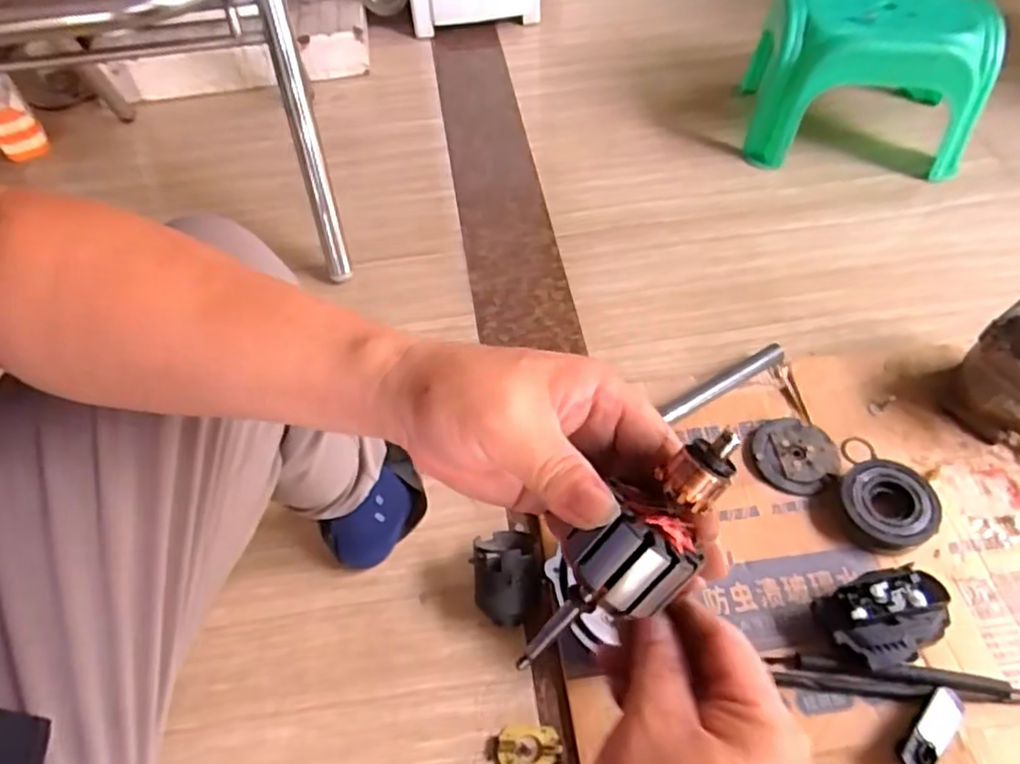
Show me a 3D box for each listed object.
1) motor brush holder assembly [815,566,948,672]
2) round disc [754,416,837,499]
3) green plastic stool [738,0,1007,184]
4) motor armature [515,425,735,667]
[{"bbox_3d":[0.383,0.245,0.704,0.116,0.074,0.087,-19,55,-11],"label":"motor brush holder assembly"},{"bbox_3d":[0.353,0.087,0.844,0.107,0.014,0.093,-34,59,-21],"label":"round disc"},{"bbox_3d":[0.641,-0.558,1.217,0.365,0.226,0.299,6,54,8],"label":"green plastic stool"},{"bbox_3d":[0.045,0.074,0.267,0.038,0.033,0.128,46,108,27],"label":"motor armature"}]

